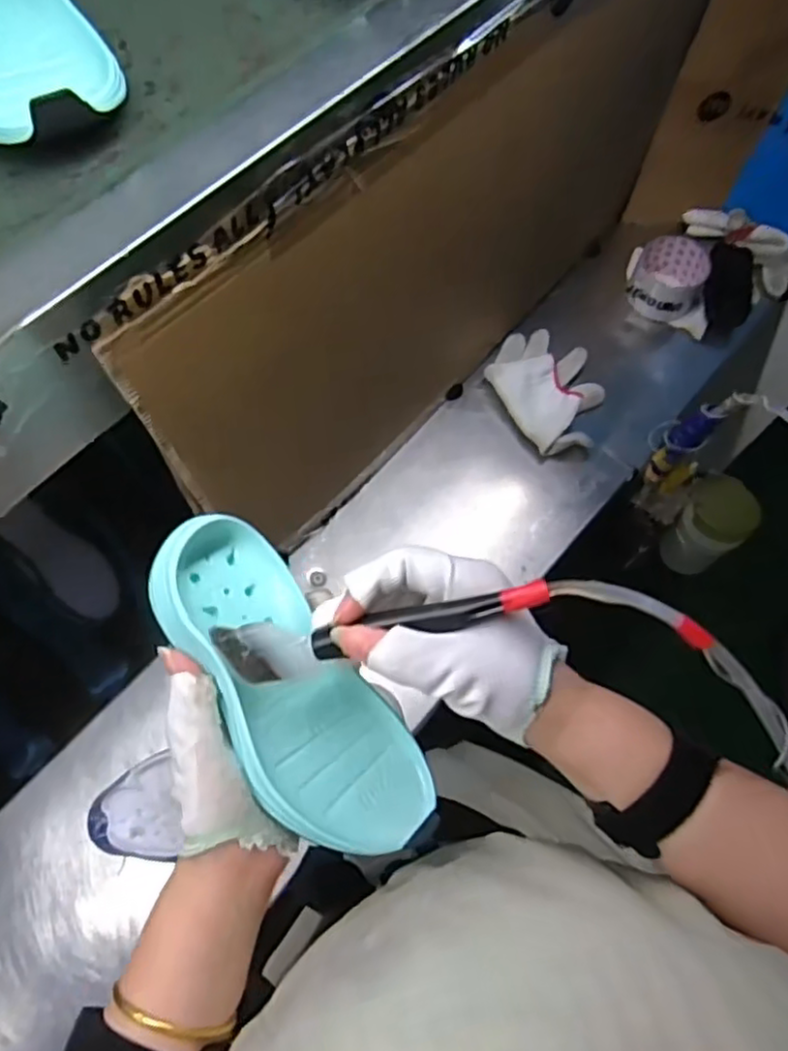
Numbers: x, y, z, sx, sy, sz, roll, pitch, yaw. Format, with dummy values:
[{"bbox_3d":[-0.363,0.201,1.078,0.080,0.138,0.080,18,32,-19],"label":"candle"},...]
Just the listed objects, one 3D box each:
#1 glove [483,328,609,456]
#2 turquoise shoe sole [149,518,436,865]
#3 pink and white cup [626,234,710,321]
[{"bbox_3d":[0.175,-0.155,0.758,0.112,0.046,0.157,-33,74,-17],"label":"glove"},{"bbox_3d":[-0.056,0.086,0.358,0.076,0.034,0.193,-35,90,-15],"label":"turquoise shoe sole"},{"bbox_3d":[0.328,-0.298,0.811,0.090,0.062,0.080,28,67,7],"label":"pink and white cup"}]

